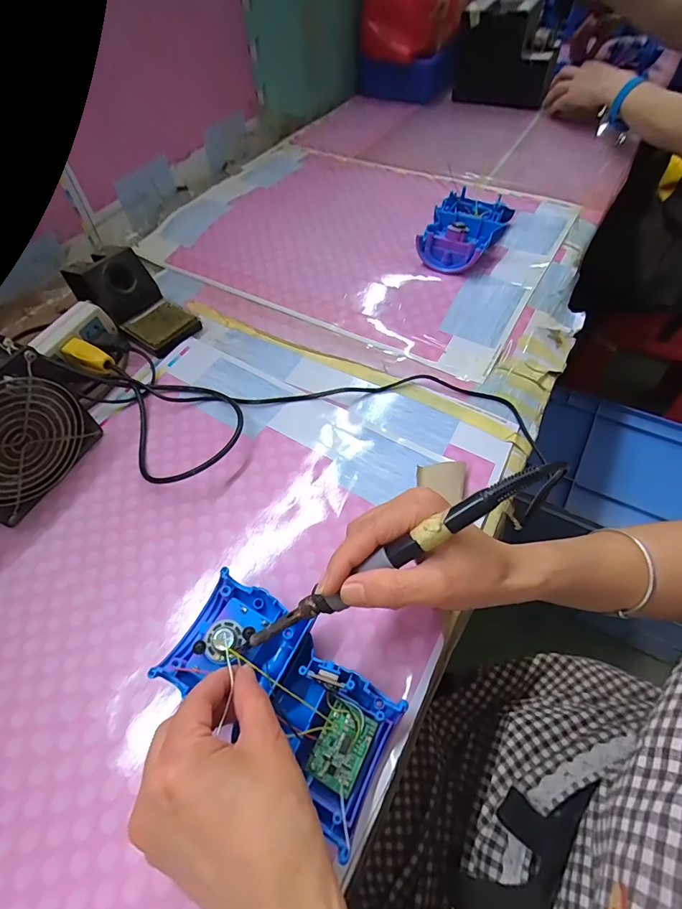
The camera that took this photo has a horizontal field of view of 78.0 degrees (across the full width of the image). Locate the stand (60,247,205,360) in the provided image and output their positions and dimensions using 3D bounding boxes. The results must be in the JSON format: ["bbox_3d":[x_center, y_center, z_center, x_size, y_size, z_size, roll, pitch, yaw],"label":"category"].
[{"bbox_3d":[-0.250,-0.187,0.502,0.147,0.071,0.072,31,62,21],"label":"stand"}]

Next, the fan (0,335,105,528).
[{"bbox_3d":[-0.283,-0.017,0.356,0.034,0.131,0.119,18,58,15],"label":"fan"}]

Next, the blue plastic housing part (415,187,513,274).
[{"bbox_3d":[0.163,-0.294,0.554,0.090,0.044,0.154,20,59,16],"label":"blue plastic housing part"}]

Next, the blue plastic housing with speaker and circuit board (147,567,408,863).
[{"bbox_3d":[-0.042,0.152,0.275,0.157,0.033,0.081,33,63,20],"label":"blue plastic housing with speaker and circuit board"}]

